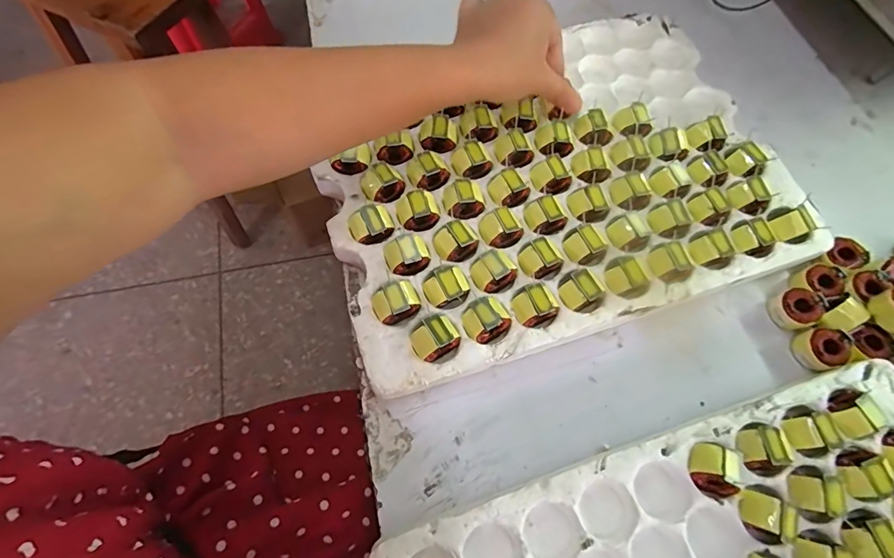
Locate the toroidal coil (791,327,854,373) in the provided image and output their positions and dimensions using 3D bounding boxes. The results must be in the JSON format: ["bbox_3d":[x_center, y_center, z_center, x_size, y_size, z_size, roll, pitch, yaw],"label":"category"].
[{"bbox_3d":[0.286,0.053,0.337,0.027,0.021,0.029,1,67,-2],"label":"toroidal coil"}]

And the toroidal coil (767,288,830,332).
[{"bbox_3d":[0.276,0.024,0.349,0.032,0.024,0.030,1,67,-2],"label":"toroidal coil"}]

